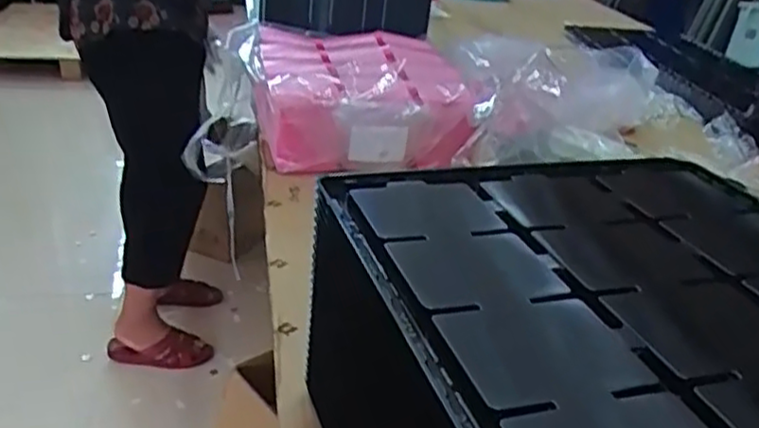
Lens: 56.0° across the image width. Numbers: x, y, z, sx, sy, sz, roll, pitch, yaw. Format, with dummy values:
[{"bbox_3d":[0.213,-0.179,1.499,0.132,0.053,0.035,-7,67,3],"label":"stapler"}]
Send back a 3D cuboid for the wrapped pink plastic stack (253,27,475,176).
[{"bbox_3d":[-0.044,-0.218,1.225,0.329,0.129,0.464,-1,28,-10],"label":"wrapped pink plastic stack"}]

